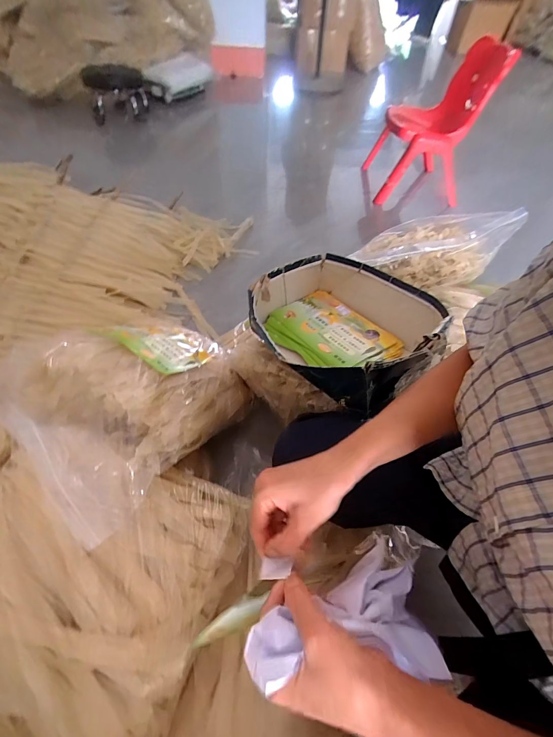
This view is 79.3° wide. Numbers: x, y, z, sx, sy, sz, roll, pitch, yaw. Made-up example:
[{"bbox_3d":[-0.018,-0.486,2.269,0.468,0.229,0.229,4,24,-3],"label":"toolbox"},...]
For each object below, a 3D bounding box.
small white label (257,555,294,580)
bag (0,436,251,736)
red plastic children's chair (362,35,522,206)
[{"bbox_3d":[-0.001,0.181,0.301,0.027,0.007,0.017,6,52,1],"label":"small white label"},{"bbox_3d":[-0.259,0.275,0.429,0.359,0.098,0.358,18,53,10],"label":"bag"},{"bbox_3d":[0.621,-0.996,1.372,0.361,0.478,0.338,0,52,-3],"label":"red plastic children's chair"}]

